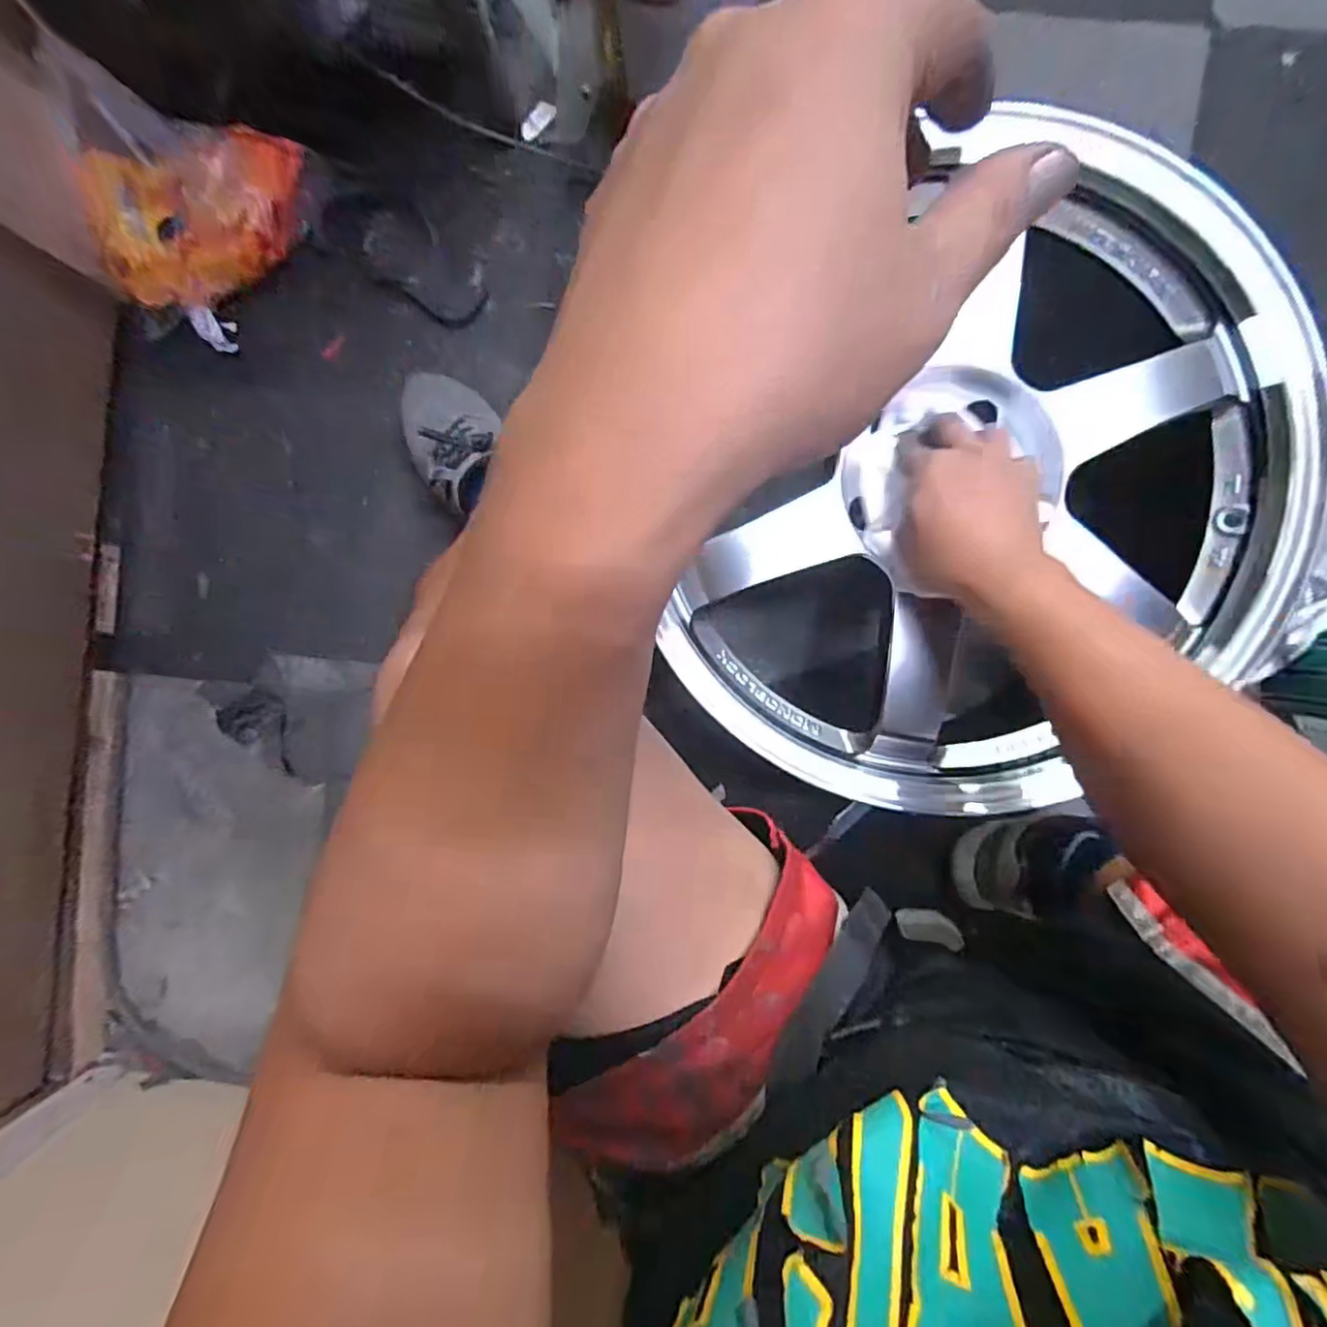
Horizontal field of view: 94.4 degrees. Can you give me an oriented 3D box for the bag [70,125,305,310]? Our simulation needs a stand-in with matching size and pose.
[{"bbox_3d":[-0.506,-0.498,0.680,0.239,0.064,0.131,-16,89,4],"label":"bag"}]

